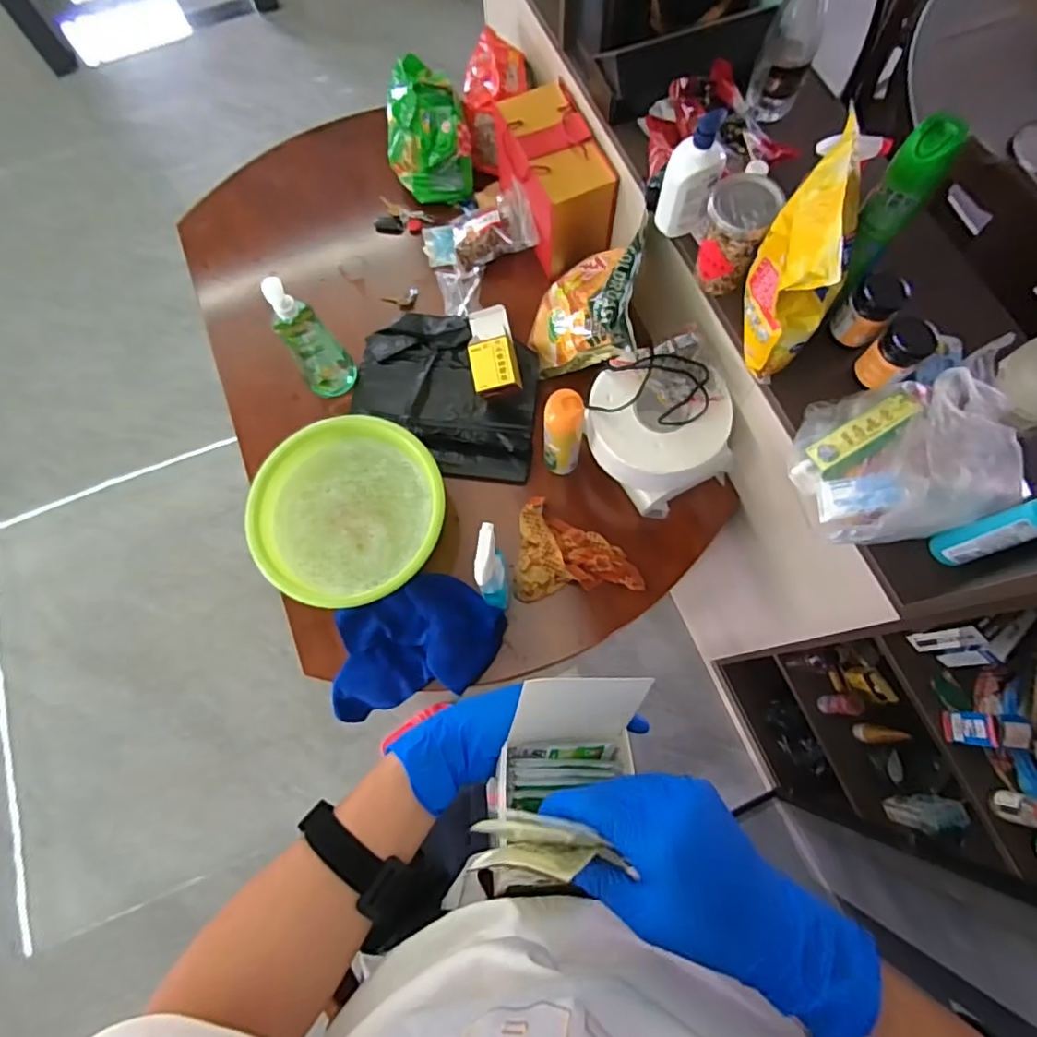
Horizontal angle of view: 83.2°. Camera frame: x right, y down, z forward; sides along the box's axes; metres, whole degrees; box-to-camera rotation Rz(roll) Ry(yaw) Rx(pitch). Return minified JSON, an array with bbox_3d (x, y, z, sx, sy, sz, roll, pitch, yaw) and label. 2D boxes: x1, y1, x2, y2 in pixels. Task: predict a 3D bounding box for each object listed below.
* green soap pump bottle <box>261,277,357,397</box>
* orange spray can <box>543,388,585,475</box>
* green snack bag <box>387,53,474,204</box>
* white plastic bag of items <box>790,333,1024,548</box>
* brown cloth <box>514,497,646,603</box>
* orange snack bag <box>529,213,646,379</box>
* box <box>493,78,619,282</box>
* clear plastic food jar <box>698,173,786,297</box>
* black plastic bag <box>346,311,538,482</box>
[{"bbox_3d":[-0.372,-0.315,1.049,0.092,0.277,0.055,-29,74,-7],"label":"green soap pump bottle"},{"bbox_3d":[0.078,-0.145,1.009,0.066,0.203,0.066,-1,73,2],"label":"orange spray can"},{"bbox_3d":[-0.194,-0.808,1.235,0.169,0.183,0.176,-15,73,-3],"label":"green snack bag"},{"bbox_3d":[0.497,-0.088,0.753,0.217,0.155,0.221,-1,73,2],"label":"white plastic bag of items"},{"bbox_3d":[0.102,0.049,1.057,0.225,0.047,0.184,-5,73,1],"label":"brown cloth"},{"bbox_3d":[0.127,-0.385,1.075,0.076,0.248,0.233,2,83,-38],"label":"orange snack bag"},{"bbox_3d":[0.063,-0.672,1.163,0.154,0.184,0.269,-24,74,-5],"label":"box"},{"bbox_3d":[0.313,-0.414,0.856,0.089,0.138,0.096,-1,73,2],"label":"clear plastic food jar"},{"bbox_3d":[-0.143,-0.249,1.150,0.357,0.044,0.327,7,73,4],"label":"black plastic bag"}]

